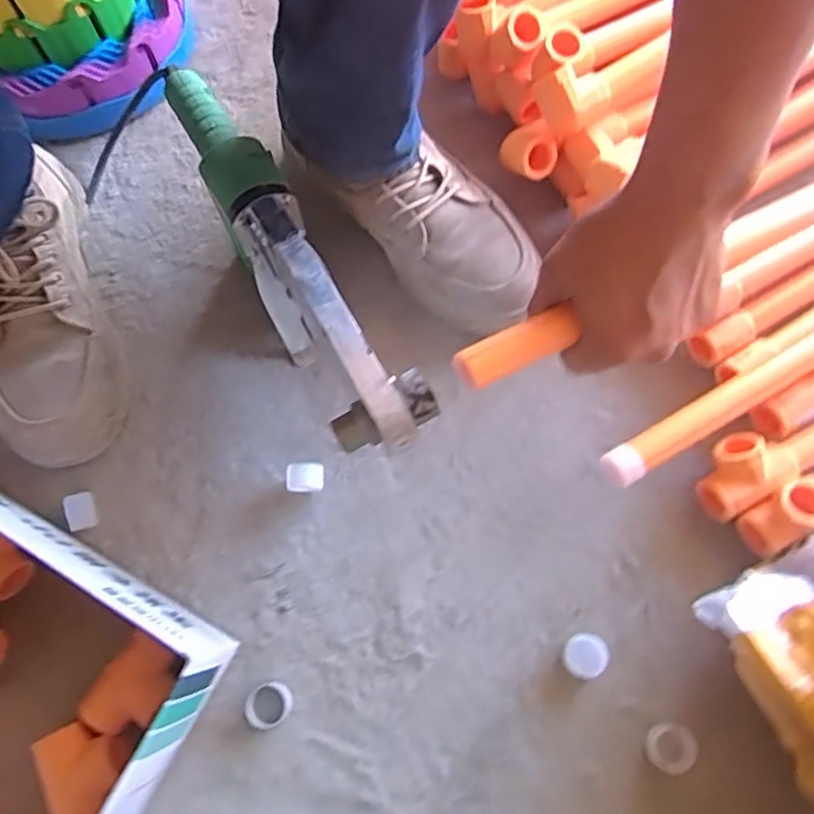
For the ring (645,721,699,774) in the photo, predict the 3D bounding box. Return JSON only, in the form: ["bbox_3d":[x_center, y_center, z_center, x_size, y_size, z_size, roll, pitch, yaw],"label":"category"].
[{"bbox_3d":[0.183,0.235,0.437,0.033,0.004,0.031,-6,68,15],"label":"ring"}]

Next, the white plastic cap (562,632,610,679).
[{"bbox_3d":[0.128,0.179,0.454,0.029,0.016,0.031,0,72,1],"label":"white plastic cap"}]

